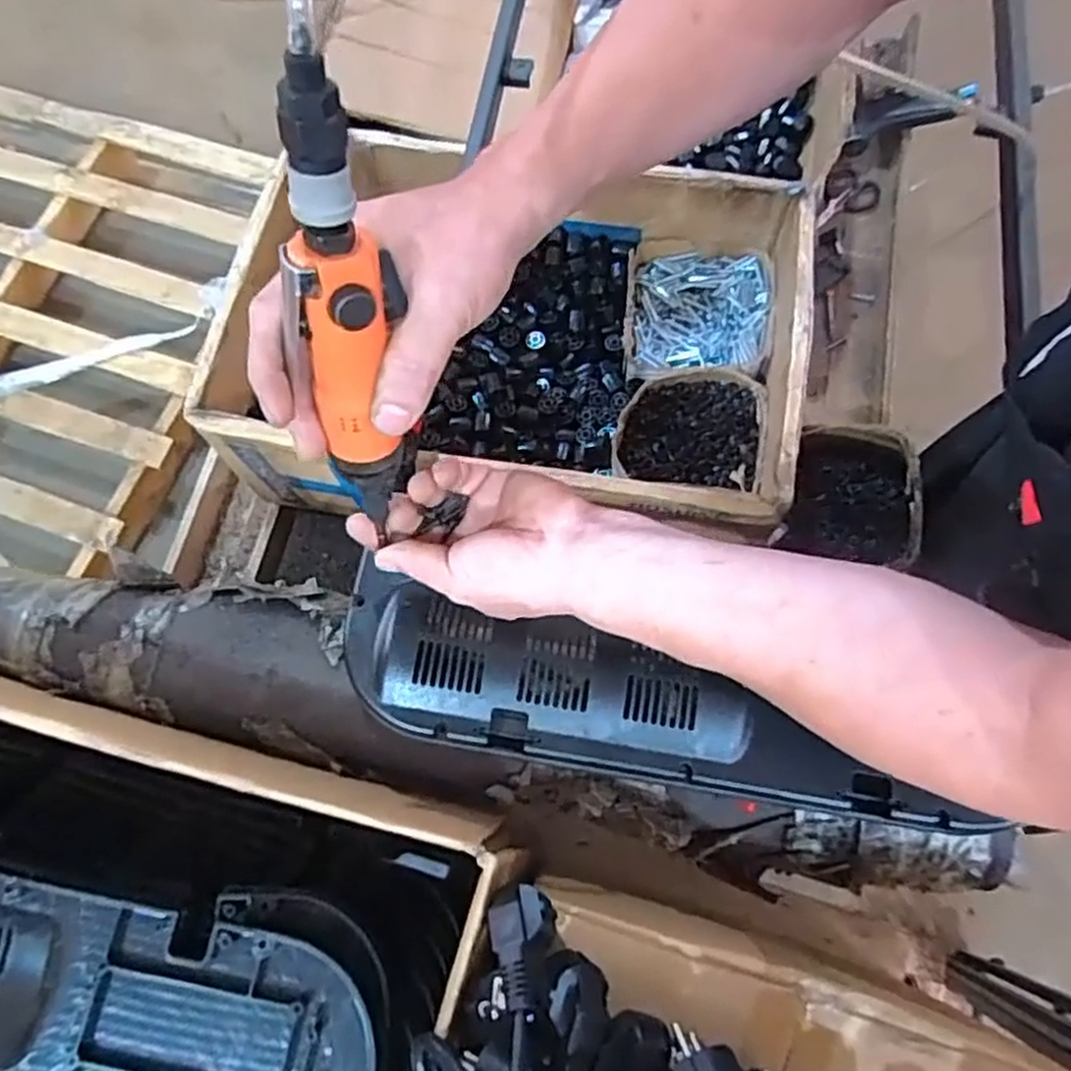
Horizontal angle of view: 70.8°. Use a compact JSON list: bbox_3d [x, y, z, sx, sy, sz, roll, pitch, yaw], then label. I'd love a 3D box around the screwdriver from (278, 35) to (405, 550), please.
[{"bbox_3d":[-0.083,-0.096,0.340,0.034,0.223,0.040,14,51,7],"label":"screwdriver"}]

